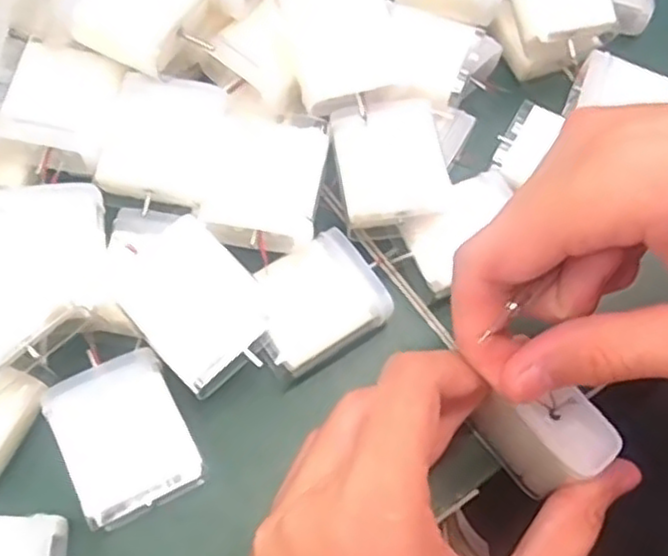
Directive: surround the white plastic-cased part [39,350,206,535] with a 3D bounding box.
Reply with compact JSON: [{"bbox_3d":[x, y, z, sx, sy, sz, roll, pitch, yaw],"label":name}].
[{"bbox_3d":[-0.072,0.056,0.250,0.040,0.019,0.054,-25,68,-15],"label":"white plastic-cased part"}]

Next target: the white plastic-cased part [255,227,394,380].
[{"bbox_3d":[-0.008,0.011,0.276,0.049,0.020,0.042,-30,69,-16],"label":"white plastic-cased part"}]

